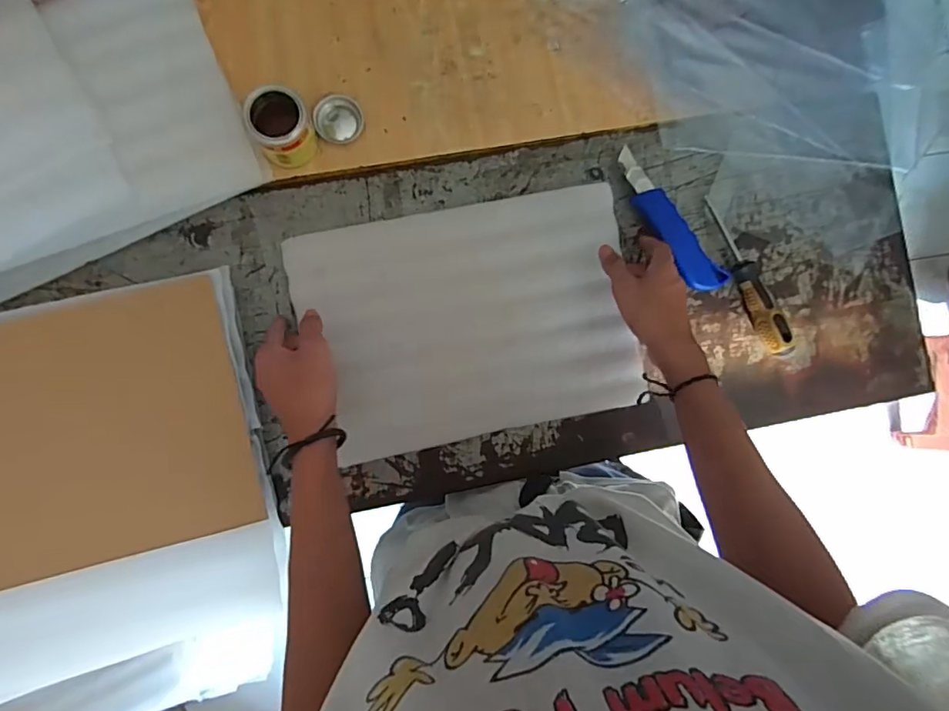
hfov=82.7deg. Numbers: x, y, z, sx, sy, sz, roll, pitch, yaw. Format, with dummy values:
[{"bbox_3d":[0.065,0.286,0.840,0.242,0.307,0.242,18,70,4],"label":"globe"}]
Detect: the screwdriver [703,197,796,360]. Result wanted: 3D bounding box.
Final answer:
[{"bbox_3d":[0.297,-0.088,0.575,0.033,0.033,0.178,-23,91,-4],"label":"screwdriver"}]

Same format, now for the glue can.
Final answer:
[{"bbox_3d":[-0.185,-0.220,0.523,0.055,0.062,0.054,0,89,-5],"label":"glue can"}]

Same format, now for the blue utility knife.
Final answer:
[{"bbox_3d":[0.206,-0.139,0.574,0.037,0.021,0.174,-41,92,-4],"label":"blue utility knife"}]

